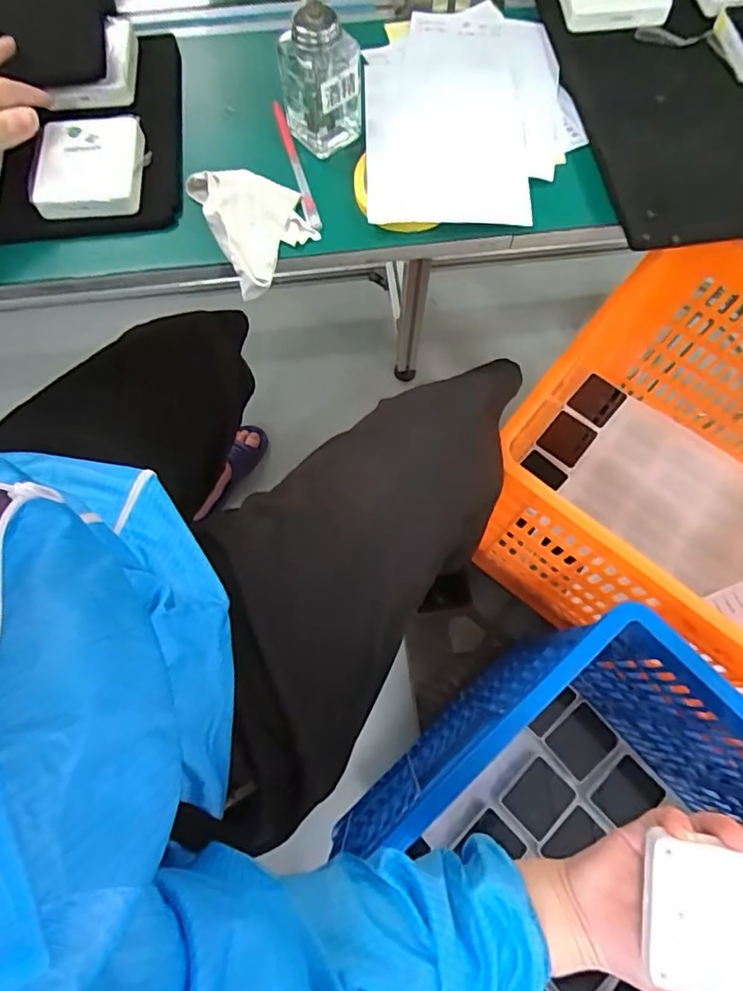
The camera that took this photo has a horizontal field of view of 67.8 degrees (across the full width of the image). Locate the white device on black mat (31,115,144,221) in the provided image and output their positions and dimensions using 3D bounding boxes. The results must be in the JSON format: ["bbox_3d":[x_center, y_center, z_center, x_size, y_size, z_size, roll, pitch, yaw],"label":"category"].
[{"bbox_3d":[-0.246,-0.286,0.482,0.089,0.021,0.090,-3,72,-1],"label":"white device on black mat"}]

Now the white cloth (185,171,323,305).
[{"bbox_3d":[-0.099,-0.240,0.482,0.081,0.033,0.109,-27,74,-8],"label":"white cloth"}]

